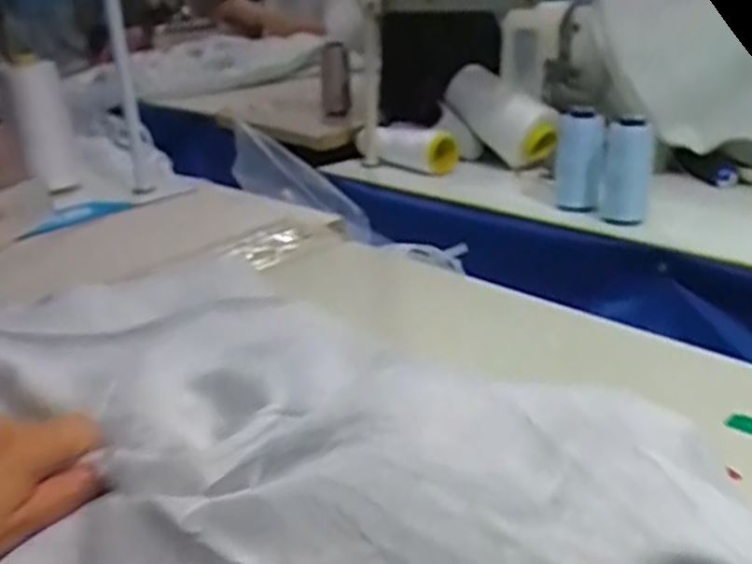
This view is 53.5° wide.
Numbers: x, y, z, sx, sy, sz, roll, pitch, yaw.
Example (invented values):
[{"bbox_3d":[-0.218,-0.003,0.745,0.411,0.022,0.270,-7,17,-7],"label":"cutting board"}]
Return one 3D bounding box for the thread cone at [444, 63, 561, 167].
[{"bbox_3d":[0.185,-0.243,1.096,0.084,0.085,0.184,-20,49,-25],"label":"thread cone"}]

